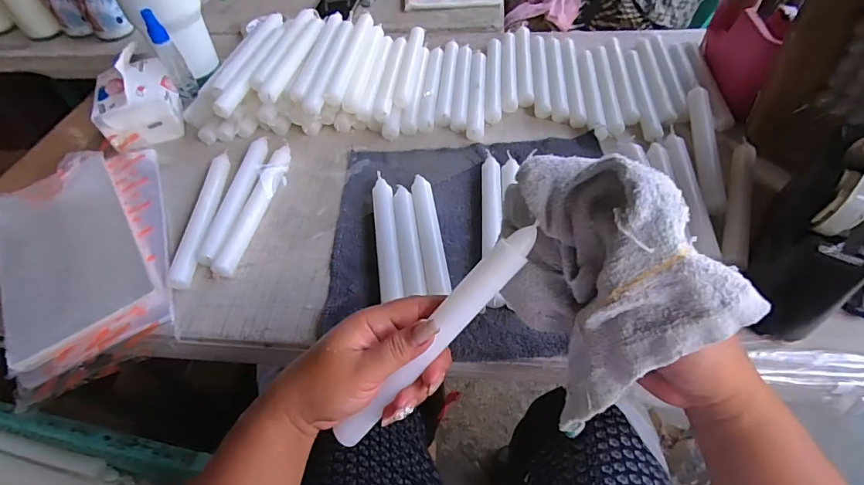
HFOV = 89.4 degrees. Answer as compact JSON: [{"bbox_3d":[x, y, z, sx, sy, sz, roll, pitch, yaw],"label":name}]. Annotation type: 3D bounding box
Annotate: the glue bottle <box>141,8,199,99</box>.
[{"bbox_3d":[-0.361,-0.257,0.603,0.027,0.114,0.019,-29,55,-17],"label":"glue bottle"}]

